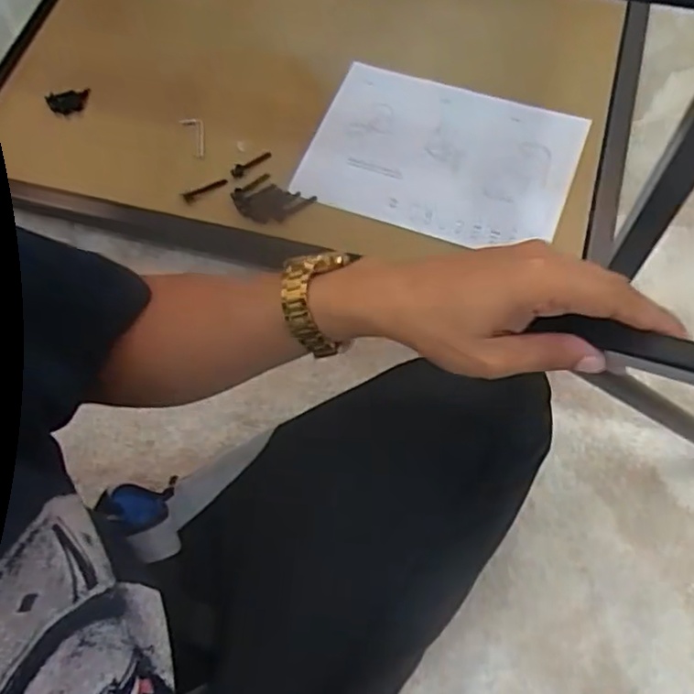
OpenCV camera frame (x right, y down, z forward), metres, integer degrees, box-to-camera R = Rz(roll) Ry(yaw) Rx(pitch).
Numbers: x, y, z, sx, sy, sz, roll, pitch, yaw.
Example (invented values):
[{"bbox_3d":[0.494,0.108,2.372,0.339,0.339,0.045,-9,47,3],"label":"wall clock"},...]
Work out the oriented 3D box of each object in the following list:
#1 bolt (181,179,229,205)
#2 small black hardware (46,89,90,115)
[{"bbox_3d":[-0.160,-0.178,0.742,0.052,0.009,0.016,-24,69,-7],"label":"bolt"},{"bbox_3d":[-0.342,-0.301,0.804,0.052,0.018,0.022,-5,68,1],"label":"small black hardware"}]

